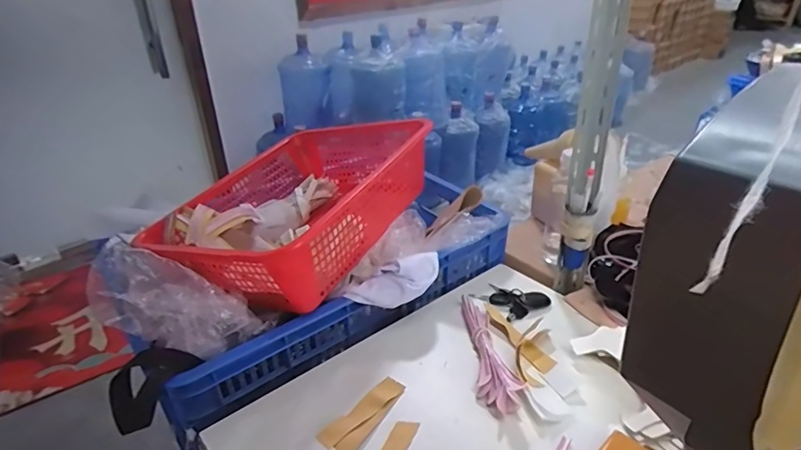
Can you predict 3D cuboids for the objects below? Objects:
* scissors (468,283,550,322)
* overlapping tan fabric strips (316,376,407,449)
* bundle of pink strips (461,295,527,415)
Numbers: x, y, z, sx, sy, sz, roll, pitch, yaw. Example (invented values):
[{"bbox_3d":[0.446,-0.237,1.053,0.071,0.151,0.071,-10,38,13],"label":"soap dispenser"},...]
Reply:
[{"bbox_3d":[0.172,0.109,0.760,0.082,0.020,0.093,-22,36,-30],"label":"scissors"},{"bbox_3d":[-0.040,0.225,0.572,0.046,0.014,0.123,22,38,34],"label":"overlapping tan fabric strips"},{"bbox_3d":[0.112,0.157,0.653,0.048,0.037,0.202,-4,30,-4],"label":"bundle of pink strips"}]

